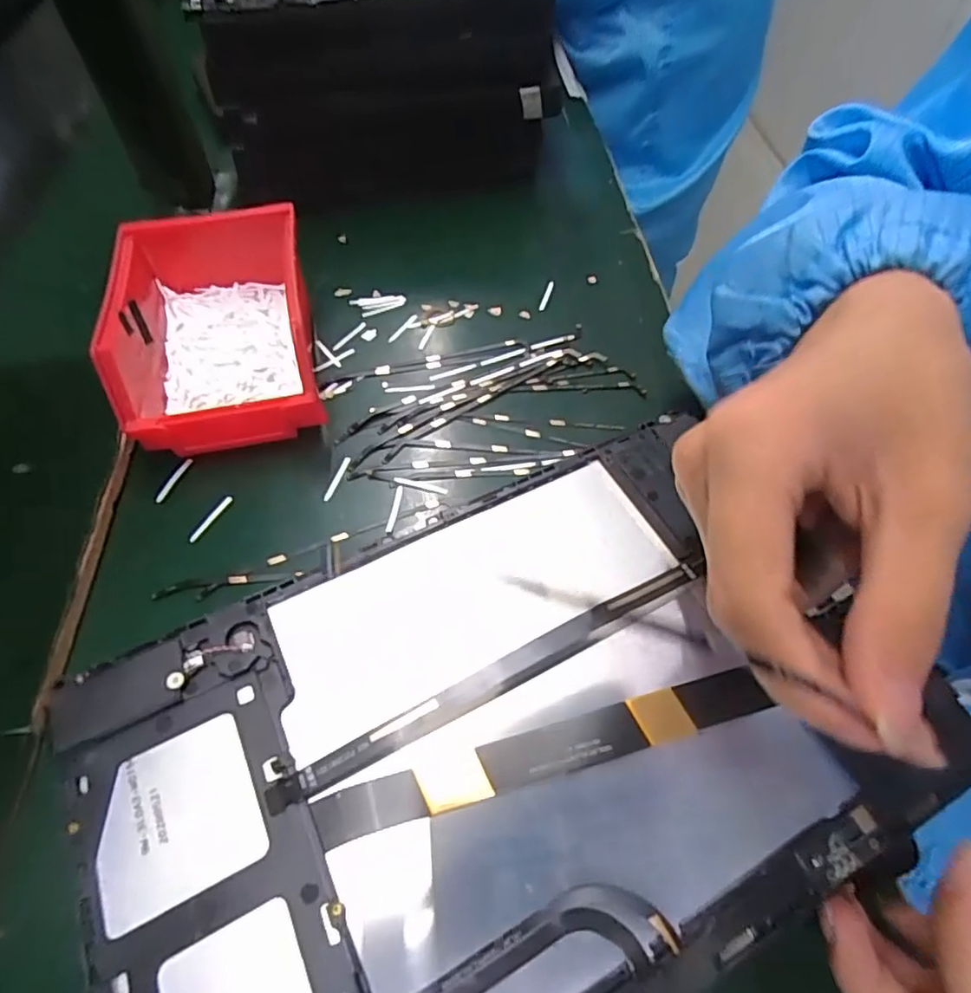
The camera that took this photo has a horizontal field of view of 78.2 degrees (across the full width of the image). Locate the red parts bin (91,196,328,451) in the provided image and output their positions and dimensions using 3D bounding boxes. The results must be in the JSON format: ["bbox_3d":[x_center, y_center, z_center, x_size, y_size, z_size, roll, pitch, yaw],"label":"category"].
[{"bbox_3d":[-0.161,-0.097,0.363,0.114,0.075,0.140,-12,56,-7],"label":"red parts bin"}]

